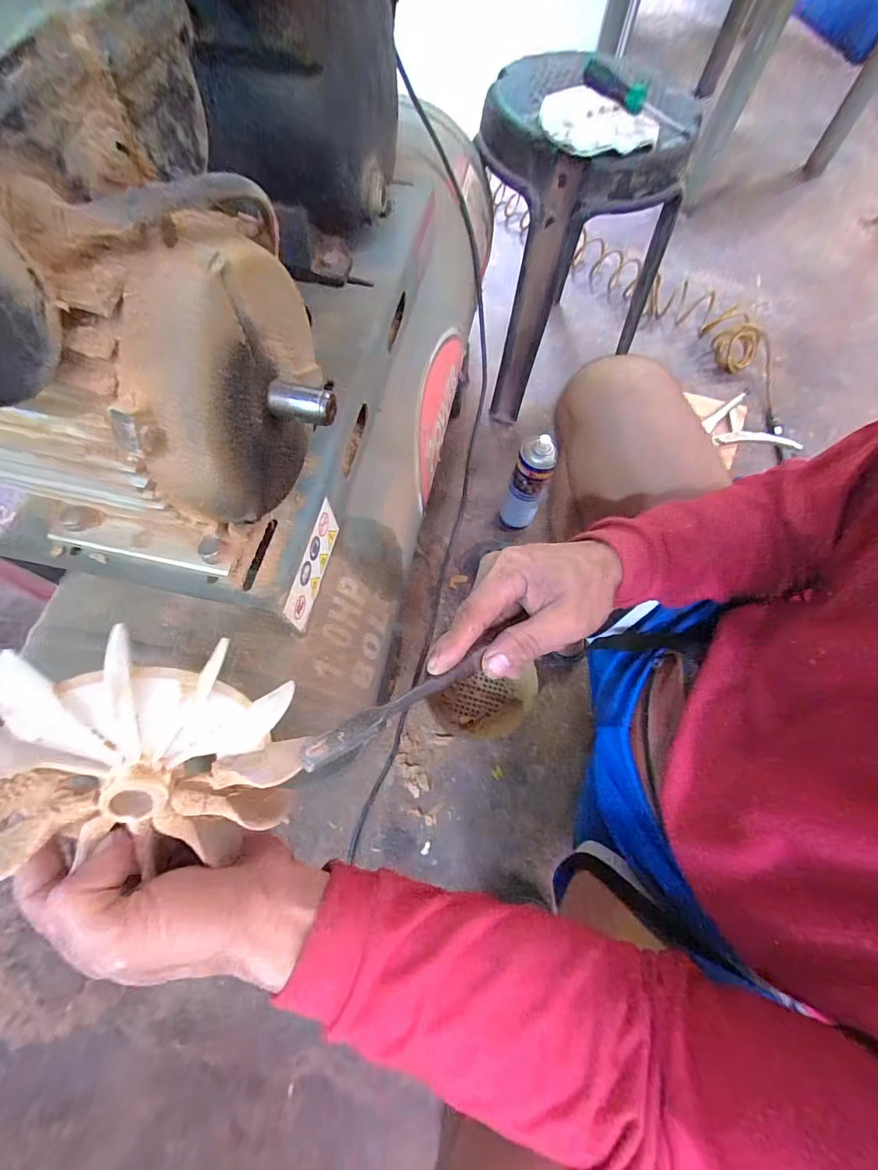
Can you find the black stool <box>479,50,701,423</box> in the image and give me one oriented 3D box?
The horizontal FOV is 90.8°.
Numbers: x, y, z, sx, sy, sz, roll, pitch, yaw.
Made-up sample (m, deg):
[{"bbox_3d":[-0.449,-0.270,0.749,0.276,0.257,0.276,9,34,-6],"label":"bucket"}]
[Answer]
[{"bbox_3d":[0.214,-0.599,0.805,0.301,0.445,0.265,-21,70,-11],"label":"black stool"}]

